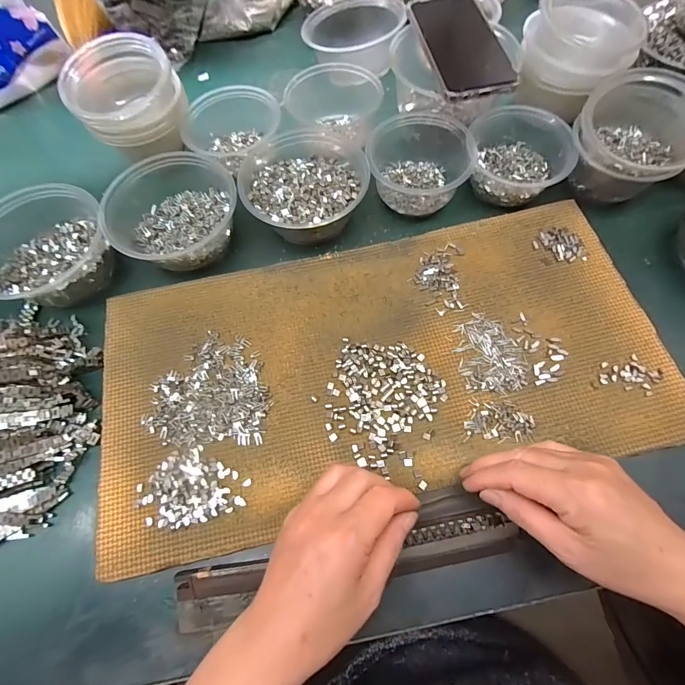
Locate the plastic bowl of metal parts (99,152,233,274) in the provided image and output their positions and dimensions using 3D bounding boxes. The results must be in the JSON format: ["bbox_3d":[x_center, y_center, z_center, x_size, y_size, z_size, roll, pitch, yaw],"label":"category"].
[{"bbox_3d":[-0.179,-0.139,0.390,0.131,0.058,0.121,-1,69,2],"label":"plastic bowl of metal parts"}]

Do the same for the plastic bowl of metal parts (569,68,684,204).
[{"bbox_3d":[0.307,-0.214,0.381,0.111,0.082,0.110,-1,69,2],"label":"plastic bowl of metal parts"}]

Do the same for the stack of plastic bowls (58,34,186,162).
[{"bbox_3d":[-0.243,-0.274,0.411,0.116,0.073,0.113,-41,98,-17],"label":"stack of plastic bowls"}]

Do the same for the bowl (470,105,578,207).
[{"bbox_3d":[0.197,-0.211,0.405,0.097,0.052,0.102,-1,69,2],"label":"bowl"}]

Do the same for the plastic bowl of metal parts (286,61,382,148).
[{"bbox_3d":[-0.012,-0.292,0.455,0.104,0.057,0.108,-1,69,2],"label":"plastic bowl of metal parts"}]

